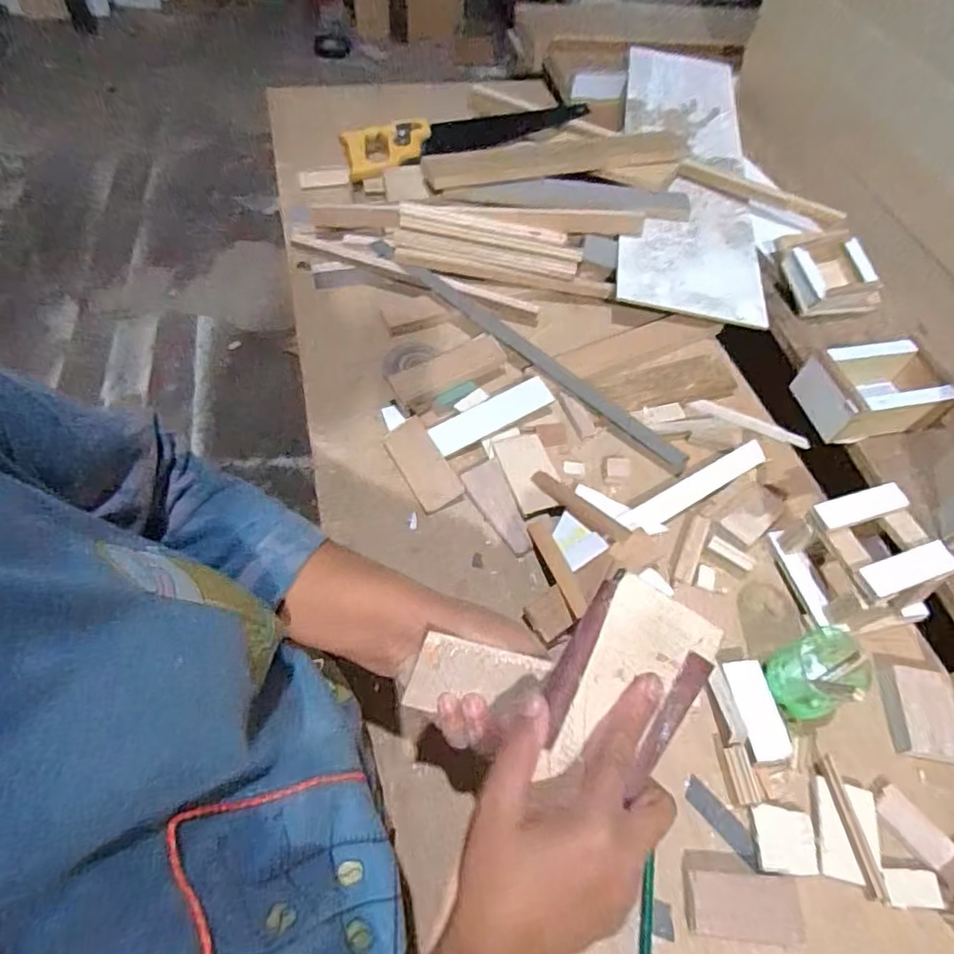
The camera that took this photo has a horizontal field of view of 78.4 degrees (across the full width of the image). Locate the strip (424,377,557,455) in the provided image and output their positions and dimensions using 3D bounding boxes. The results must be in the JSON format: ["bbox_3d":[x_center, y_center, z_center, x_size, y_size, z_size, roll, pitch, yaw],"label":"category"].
[{"bbox_3d":[0.016,-0.069,0.650,0.141,0.008,0.036,-28,78,-13],"label":"strip"}]

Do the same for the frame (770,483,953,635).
[{"bbox_3d":[0.361,0.075,0.545,0.107,0.074,0.111,-9,57,-9],"label":"frame"}]

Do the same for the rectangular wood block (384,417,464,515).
[{"bbox_3d":[-0.058,-0.013,0.626,0.047,0.012,0.107,-25,60,-21],"label":"rectangular wood block"}]

